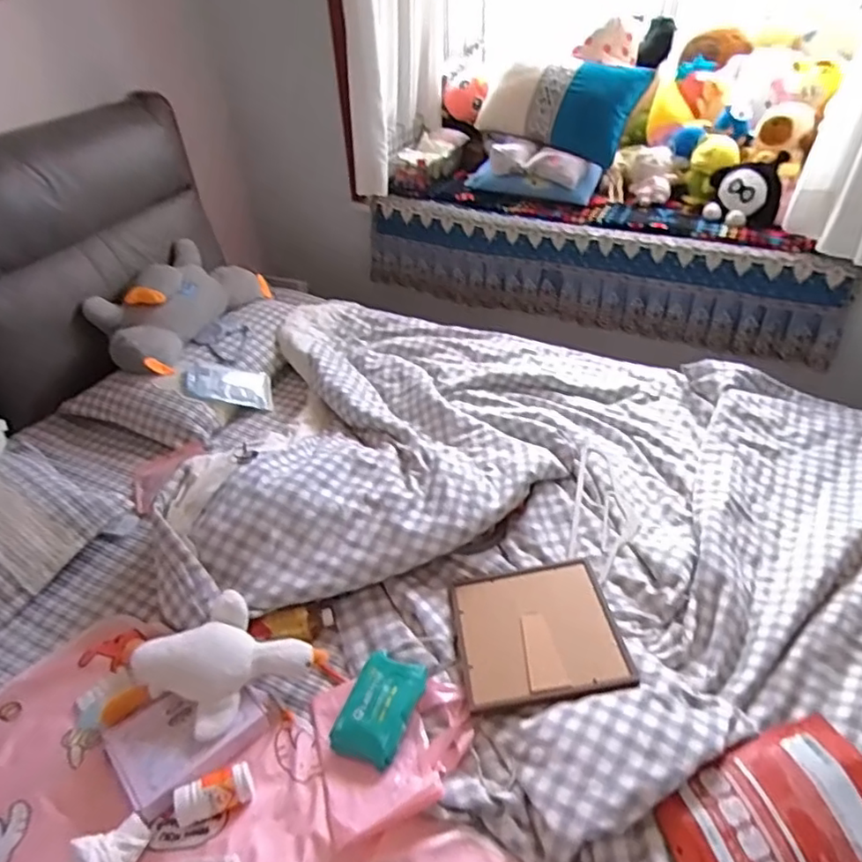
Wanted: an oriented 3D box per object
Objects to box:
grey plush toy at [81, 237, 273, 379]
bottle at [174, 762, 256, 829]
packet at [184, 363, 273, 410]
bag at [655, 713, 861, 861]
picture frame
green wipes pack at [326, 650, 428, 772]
[{"bbox_3d":[-0.735,-0.383,1.760,0.247,0.190,0.529,11,42,16],"label":"grey plush toy"},{"bbox_3d":[-0.320,0.535,0.883,0.104,0.043,0.052,-19,43,-18],"label":"bottle"},{"bbox_3d":[-0.543,-0.124,1.622,0.233,0.038,0.116,9,58,-38],"label":"packet"},{"bbox_3d":[0.472,0.529,0.818,0.330,0.055,0.193,-13,41,-12],"label":"bag"},{"bbox_3d":[0.182,0.346,1.050,0.272,0.014,0.277,-12,33,2],"label":"picture frame"},{"bbox_3d":[-0.082,0.437,0.961,0.108,0.051,0.165,15,44,20],"label":"green wipes pack"}]

